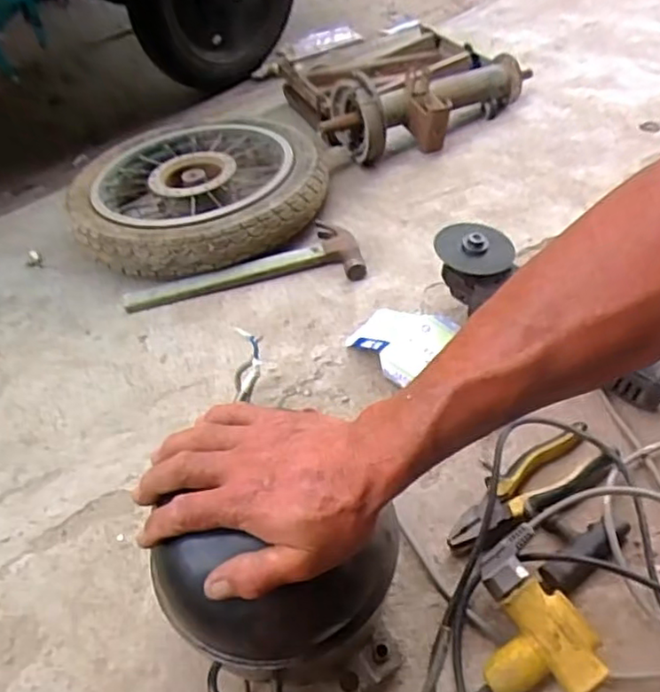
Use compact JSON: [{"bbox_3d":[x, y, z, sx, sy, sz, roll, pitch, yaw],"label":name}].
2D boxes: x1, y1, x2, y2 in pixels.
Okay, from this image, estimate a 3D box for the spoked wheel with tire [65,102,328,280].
[{"bbox_3d":[-0.207,-0.256,0.992,0.381,0.068,0.396,-1,51,1],"label":"spoked wheel with tire"}]

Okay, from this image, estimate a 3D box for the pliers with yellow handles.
[{"bbox_3d":[0.195,0.132,0.595,0.194,0.022,0.061,-29,53,-21],"label":"pliers with yellow handles"}]

